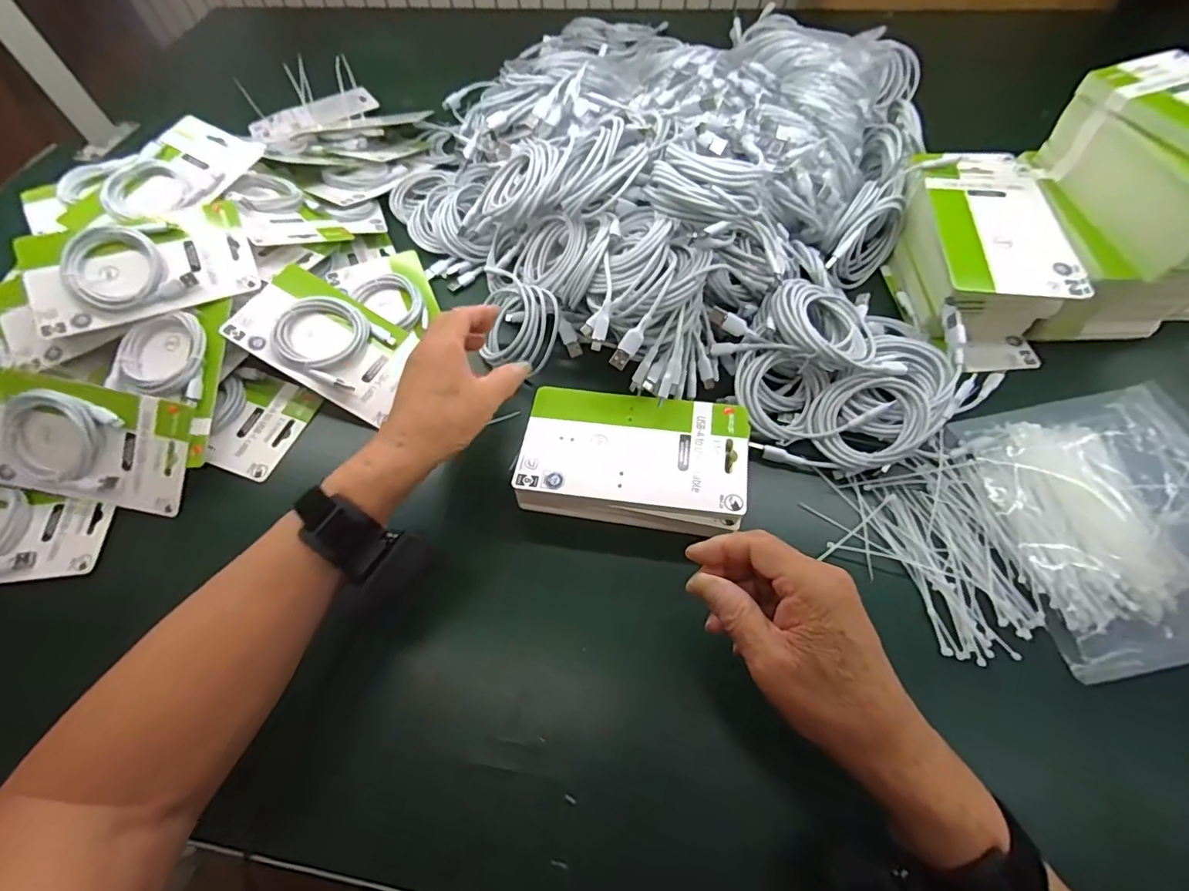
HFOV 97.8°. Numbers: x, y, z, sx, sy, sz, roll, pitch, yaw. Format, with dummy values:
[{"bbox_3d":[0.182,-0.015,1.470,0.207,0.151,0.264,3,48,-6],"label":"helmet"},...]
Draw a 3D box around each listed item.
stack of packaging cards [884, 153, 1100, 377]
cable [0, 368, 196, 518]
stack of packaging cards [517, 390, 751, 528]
[{"bbox_3d":[0.365,-0.177,0.501,0.112,0.093,0.196,0,60,4],"label":"stack of packaging cards"},{"bbox_3d":[-0.454,-0.004,0.456,0.186,0.023,0.099,12,95,-4],"label":"cable"},{"bbox_3d":[0.032,0.010,0.428,0.179,0.026,0.109,5,60,7],"label":"stack of packaging cards"}]

